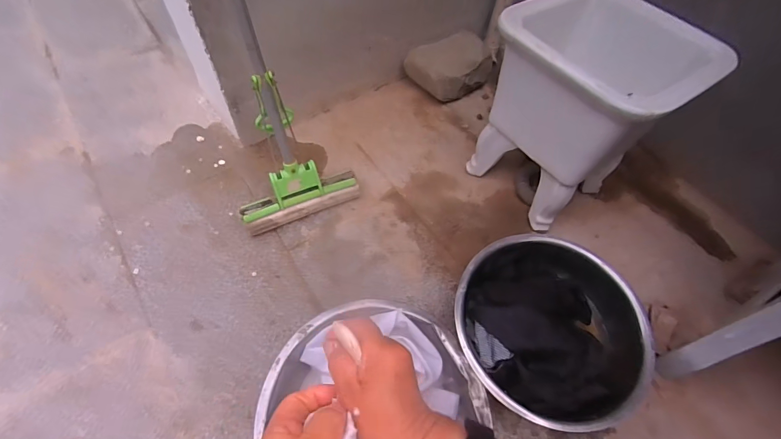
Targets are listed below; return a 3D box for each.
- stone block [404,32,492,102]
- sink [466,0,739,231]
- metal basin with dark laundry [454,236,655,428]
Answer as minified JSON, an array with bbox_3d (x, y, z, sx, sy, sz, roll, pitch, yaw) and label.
[{"bbox_3d":[0.179,-0.453,1.140,0.231,0.101,0.182,-36,66,-23],"label":"stone block"},{"bbox_3d":[0.364,-0.226,0.830,0.283,0.386,0.365,-33,65,-22],"label":"sink"},{"bbox_3d":[0.284,0.189,0.709,0.321,0.143,0.320,0,57,-1],"label":"metal basin with dark laundry"}]

